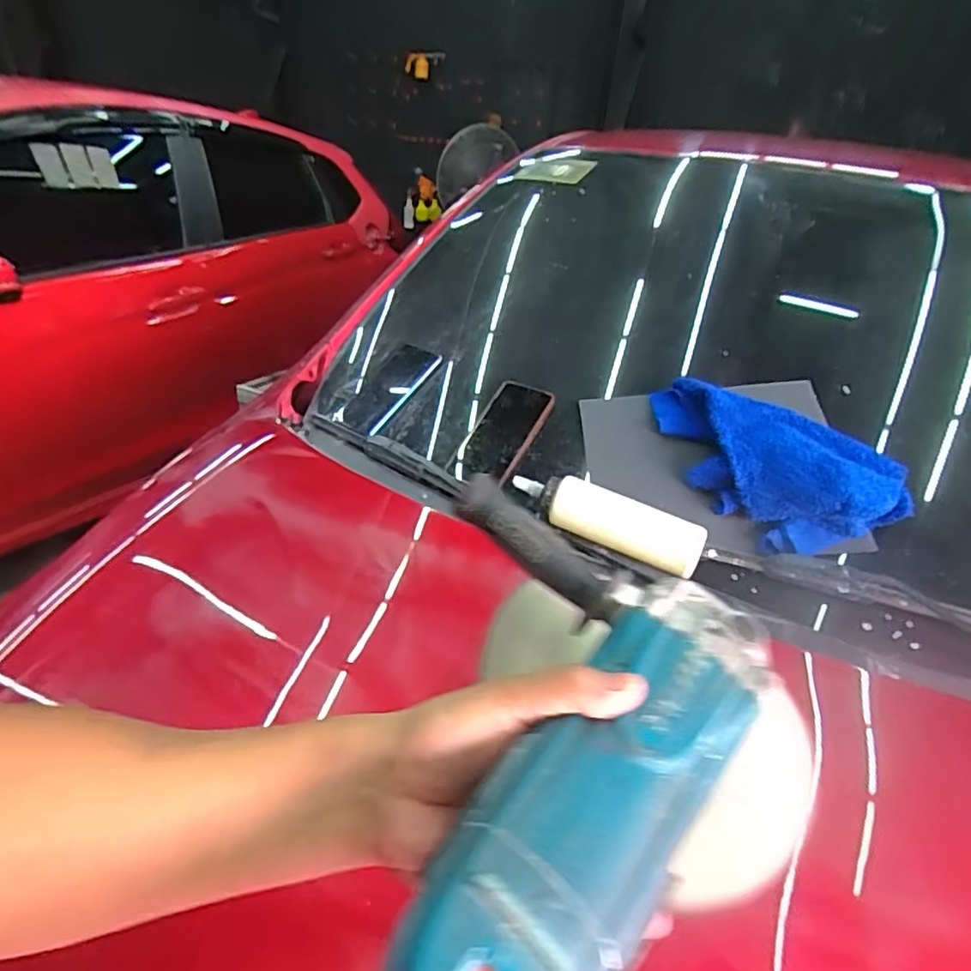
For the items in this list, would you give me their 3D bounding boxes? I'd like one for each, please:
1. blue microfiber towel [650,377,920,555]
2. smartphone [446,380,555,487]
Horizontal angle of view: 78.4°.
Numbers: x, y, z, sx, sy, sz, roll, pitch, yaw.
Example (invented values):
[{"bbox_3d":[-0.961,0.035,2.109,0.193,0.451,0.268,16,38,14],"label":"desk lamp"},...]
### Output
[{"bbox_3d":[0.294,-0.030,0.654,0.283,0.063,0.166,33,78,36],"label":"blue microfiber towel"},{"bbox_3d":[0.021,-0.066,0.741,0.082,0.012,0.163,13,55,31],"label":"smartphone"}]

